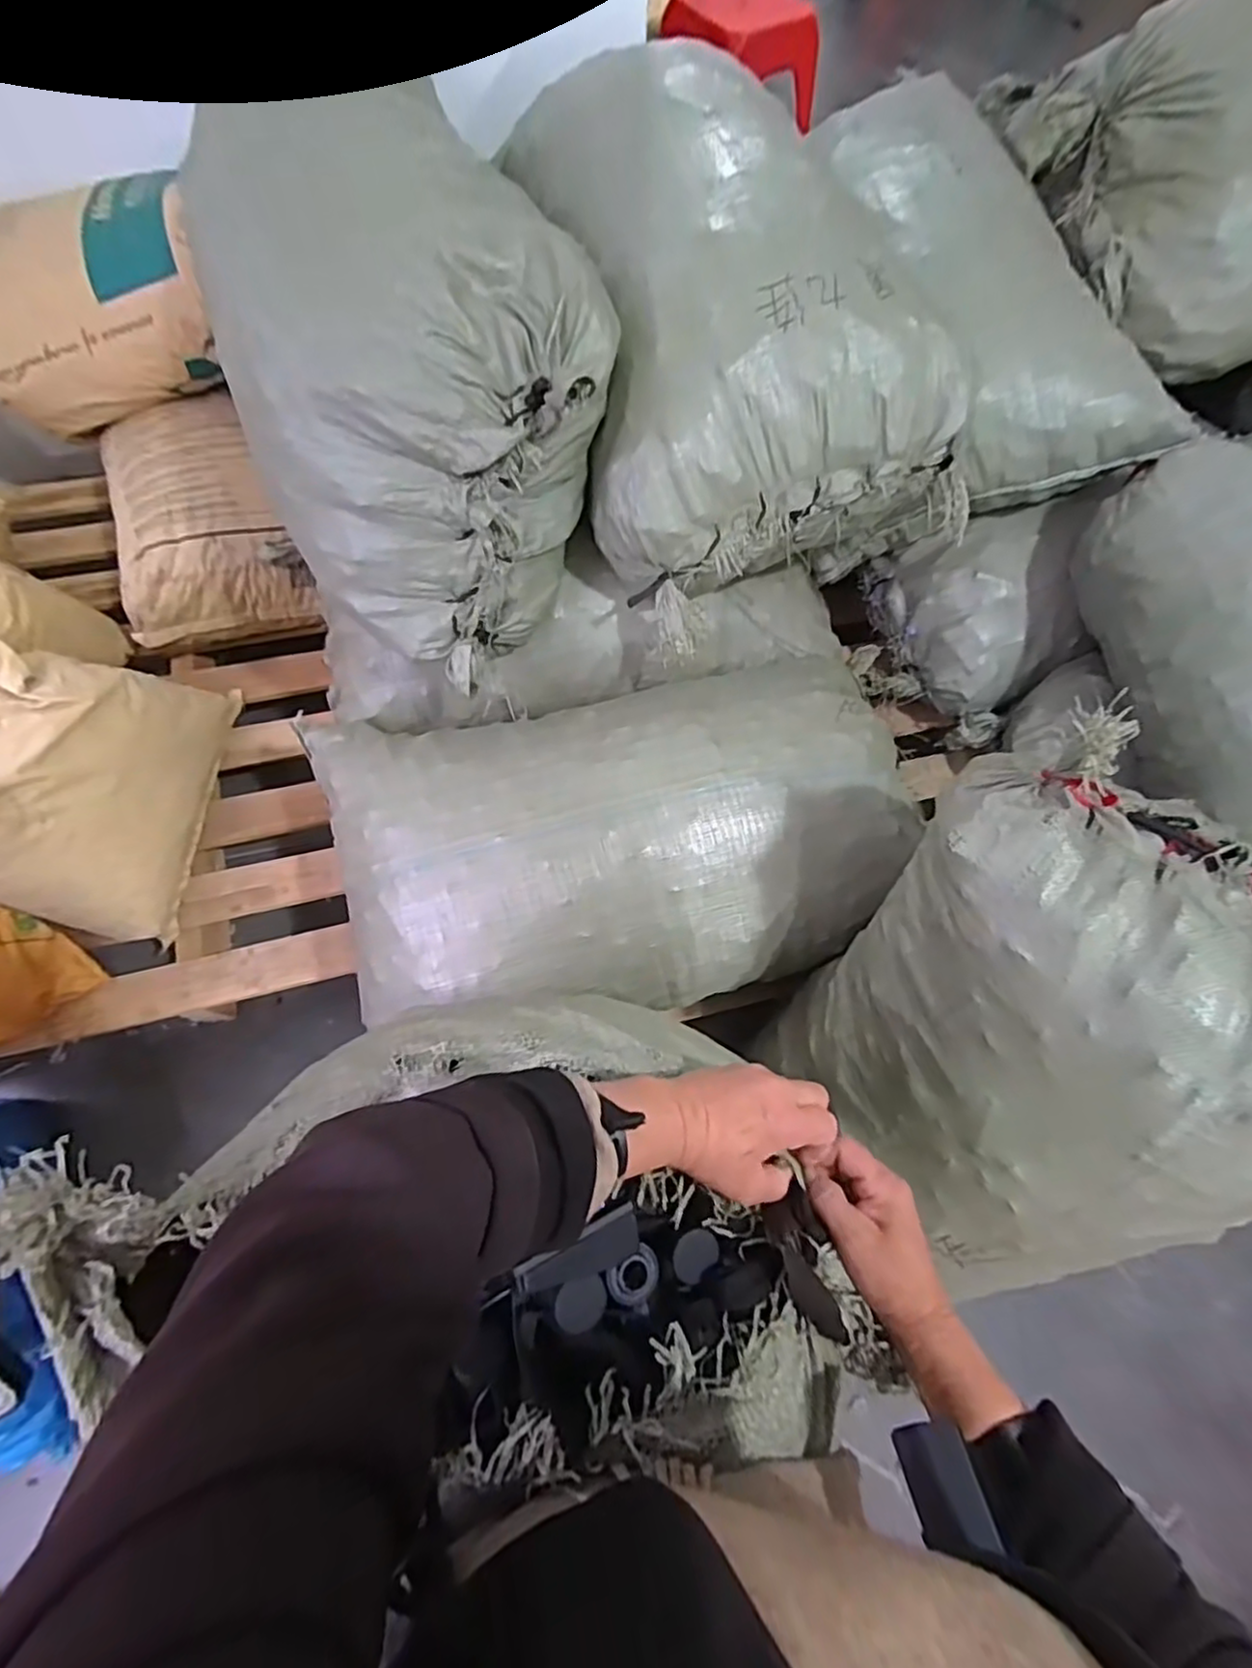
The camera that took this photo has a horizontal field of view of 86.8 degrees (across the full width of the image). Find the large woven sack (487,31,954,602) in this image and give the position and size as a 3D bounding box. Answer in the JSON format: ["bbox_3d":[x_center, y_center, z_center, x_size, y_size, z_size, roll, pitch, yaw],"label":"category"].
[{"bbox_3d":[0.098,-0.714,0.878,0.417,0.273,0.696,-15,69,-9],"label":"large woven sack"}]

